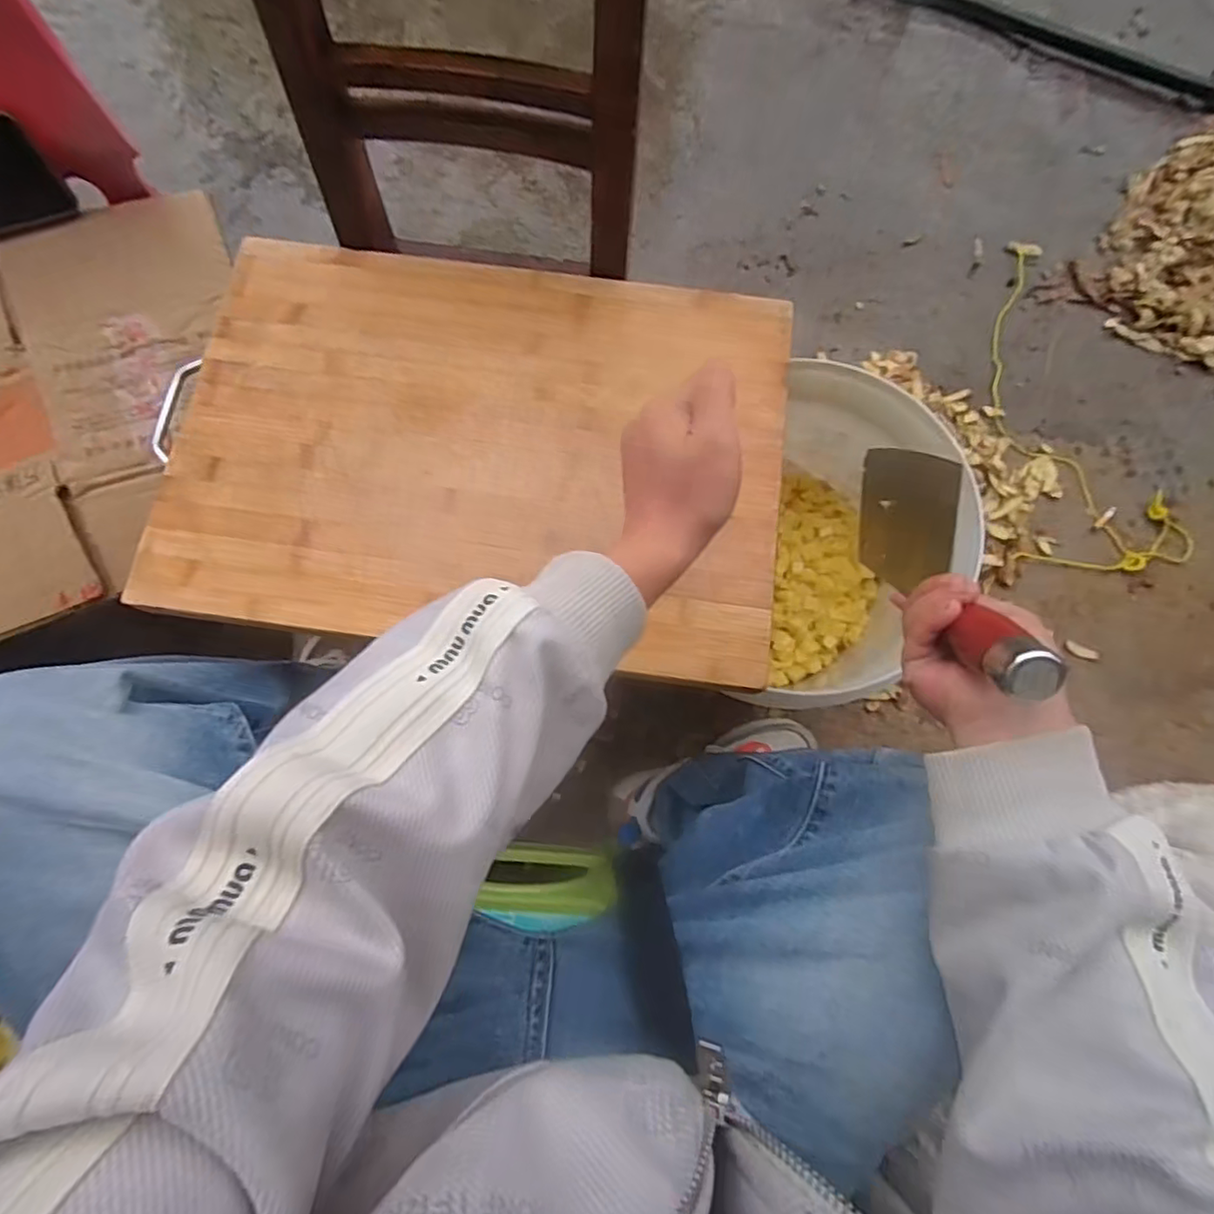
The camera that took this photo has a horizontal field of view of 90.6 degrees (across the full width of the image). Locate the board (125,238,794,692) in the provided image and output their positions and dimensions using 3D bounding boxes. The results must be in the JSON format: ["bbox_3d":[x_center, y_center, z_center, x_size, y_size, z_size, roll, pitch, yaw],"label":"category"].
[{"bbox_3d":[-0.100,-0.131,0.482,0.477,0.014,0.328,8,76,1],"label":"board"}]

